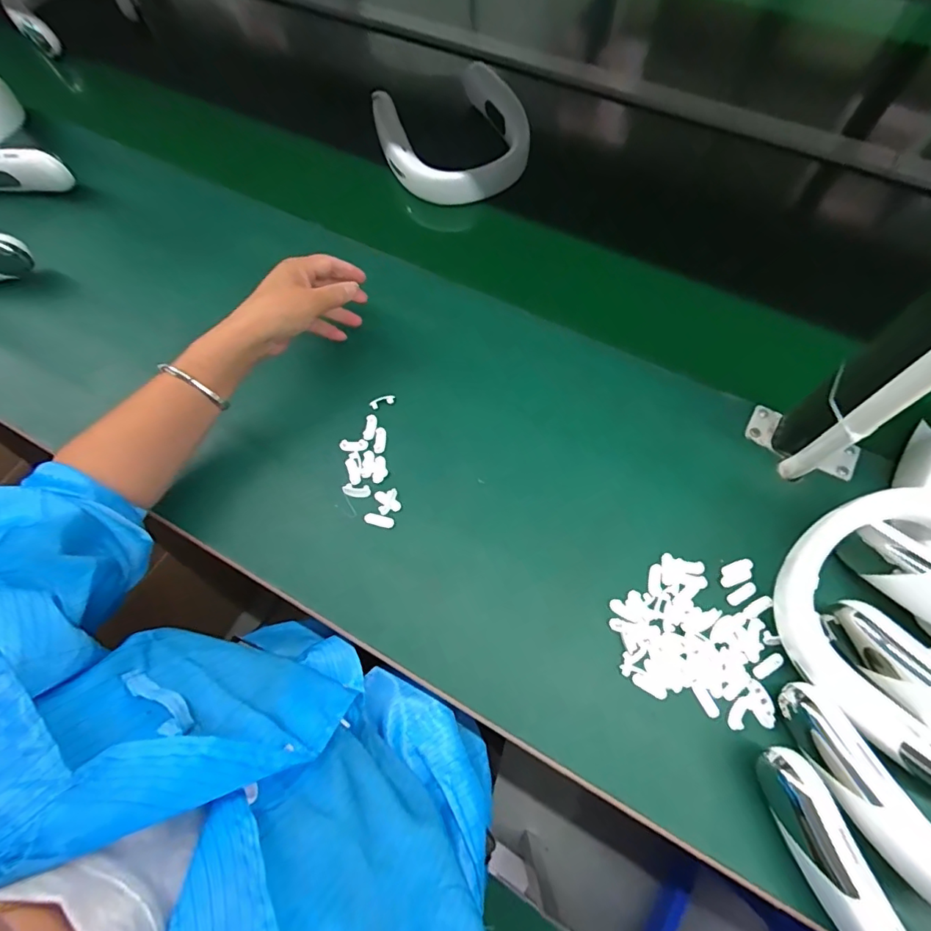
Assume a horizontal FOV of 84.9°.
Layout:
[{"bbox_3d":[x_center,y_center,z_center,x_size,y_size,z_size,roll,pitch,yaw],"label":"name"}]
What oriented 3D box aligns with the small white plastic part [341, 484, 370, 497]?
[{"bbox_3d":[-0.106,0.025,0.494,0.027,0.004,0.012,4,68,5],"label":"small white plastic part"}]

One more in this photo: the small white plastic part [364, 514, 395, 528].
[{"bbox_3d":[-0.082,0.052,0.484,0.028,0.005,0.011,9,68,7],"label":"small white plastic part"}]

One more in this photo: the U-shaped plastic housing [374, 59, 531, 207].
[{"bbox_3d":[-0.017,-0.436,0.666,0.187,0.075,0.179,-1,68,3],"label":"U-shaped plastic housing"}]

